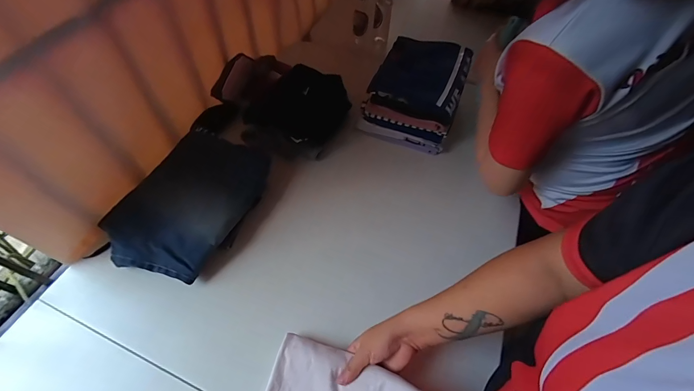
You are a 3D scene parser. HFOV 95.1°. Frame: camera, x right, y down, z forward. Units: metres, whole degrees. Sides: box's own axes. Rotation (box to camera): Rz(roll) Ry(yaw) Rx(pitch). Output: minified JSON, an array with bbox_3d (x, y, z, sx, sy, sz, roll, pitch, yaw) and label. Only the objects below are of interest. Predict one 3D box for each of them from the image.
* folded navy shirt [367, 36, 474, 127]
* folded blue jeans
[{"bbox_3d":[0.176,-0.280,0.731,0.186,0.043,0.216,20,58,12],"label":"folded navy shirt"},{"bbox_3d":[-0.295,0.003,0.607,0.200,0.053,0.291,20,58,12],"label":"folded blue jeans"}]

